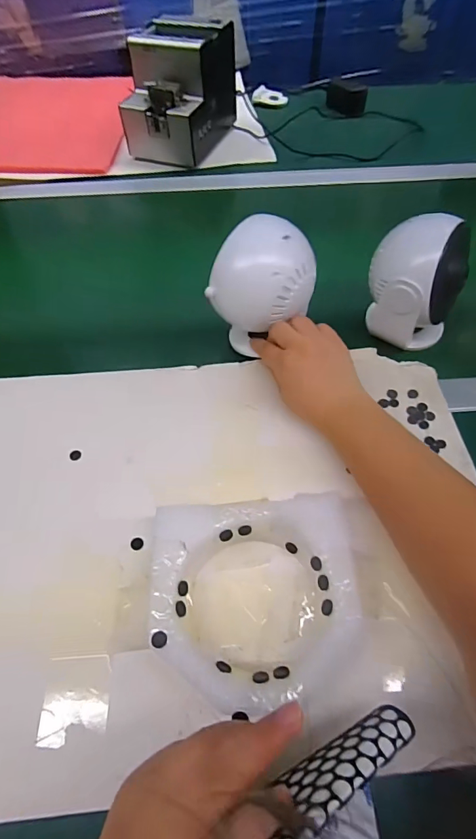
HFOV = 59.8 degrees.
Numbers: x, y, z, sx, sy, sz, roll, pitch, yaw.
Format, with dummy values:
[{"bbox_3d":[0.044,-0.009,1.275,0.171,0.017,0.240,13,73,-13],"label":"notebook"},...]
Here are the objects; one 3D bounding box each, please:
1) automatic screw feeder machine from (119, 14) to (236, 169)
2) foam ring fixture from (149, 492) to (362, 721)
[{"bbox_3d":[-0.093,-0.538,0.684,0.123,0.147,0.190,20,59,14],"label":"automatic screw feeder machine"},{"bbox_3d":[0.013,0.125,0.298,0.144,0.040,0.132,-4,55,-1],"label":"foam ring fixture"}]

